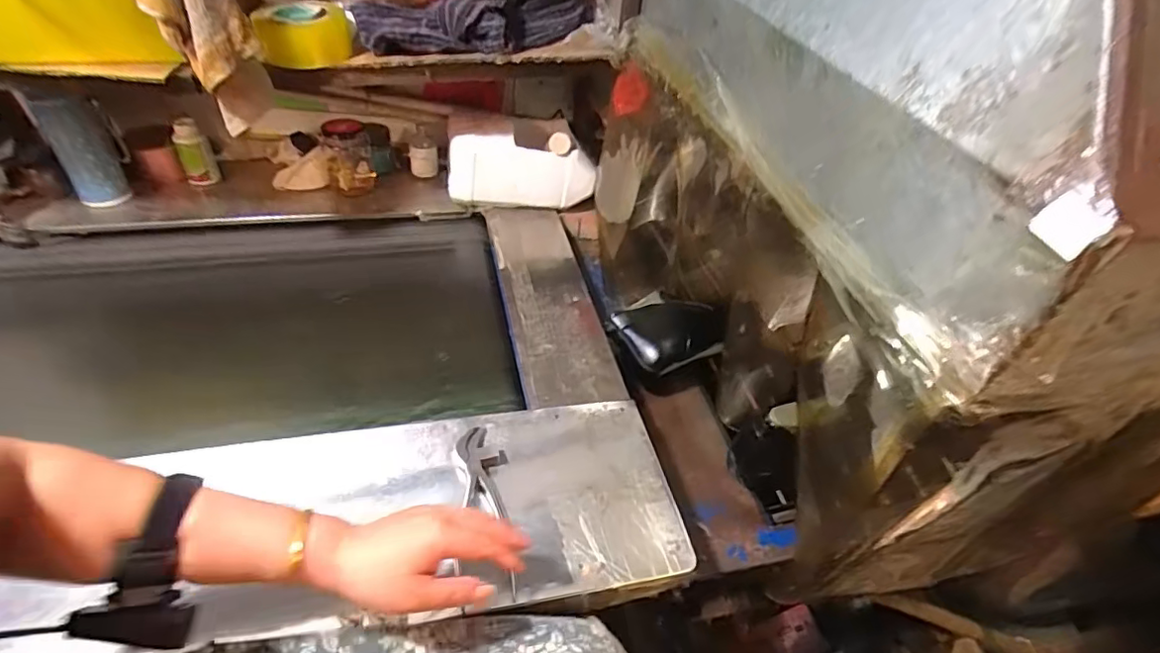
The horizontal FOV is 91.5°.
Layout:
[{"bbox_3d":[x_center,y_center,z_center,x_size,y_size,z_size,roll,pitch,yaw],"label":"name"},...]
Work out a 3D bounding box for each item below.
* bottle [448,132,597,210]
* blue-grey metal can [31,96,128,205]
[{"bbox_3d":[-0.107,-0.293,1.028,0.264,0.125,0.078,-3,45,-11],"label":"bottle"},{"bbox_3d":[-0.740,-0.260,0.844,0.070,0.161,0.063,-30,55,-32],"label":"blue-grey metal can"}]

